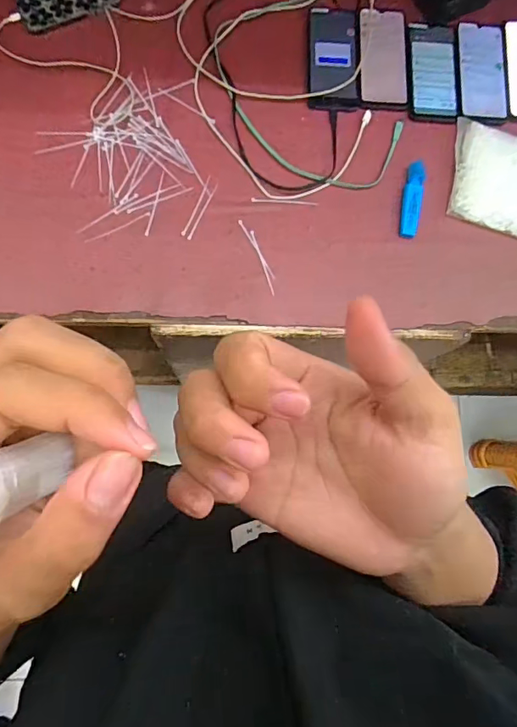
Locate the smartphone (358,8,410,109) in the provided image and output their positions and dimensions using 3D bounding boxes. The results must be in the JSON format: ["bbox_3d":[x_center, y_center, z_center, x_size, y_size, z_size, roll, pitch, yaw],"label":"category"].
[{"bbox_3d":[0.188,-0.459,0.707,0.075,0.007,0.163,1,83,-4],"label":"smartphone"}]

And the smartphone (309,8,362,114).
[{"bbox_3d":[0.112,-0.454,0.705,0.073,0.007,0.162,2,83,-4],"label":"smartphone"}]

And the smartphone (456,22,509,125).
[{"bbox_3d":[0.343,-0.445,0.720,0.077,0.010,0.180,2,77,-5],"label":"smartphone"}]

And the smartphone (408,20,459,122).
[{"bbox_3d":[0.265,-0.445,0.715,0.074,0.015,0.171,2,83,-4],"label":"smartphone"}]

